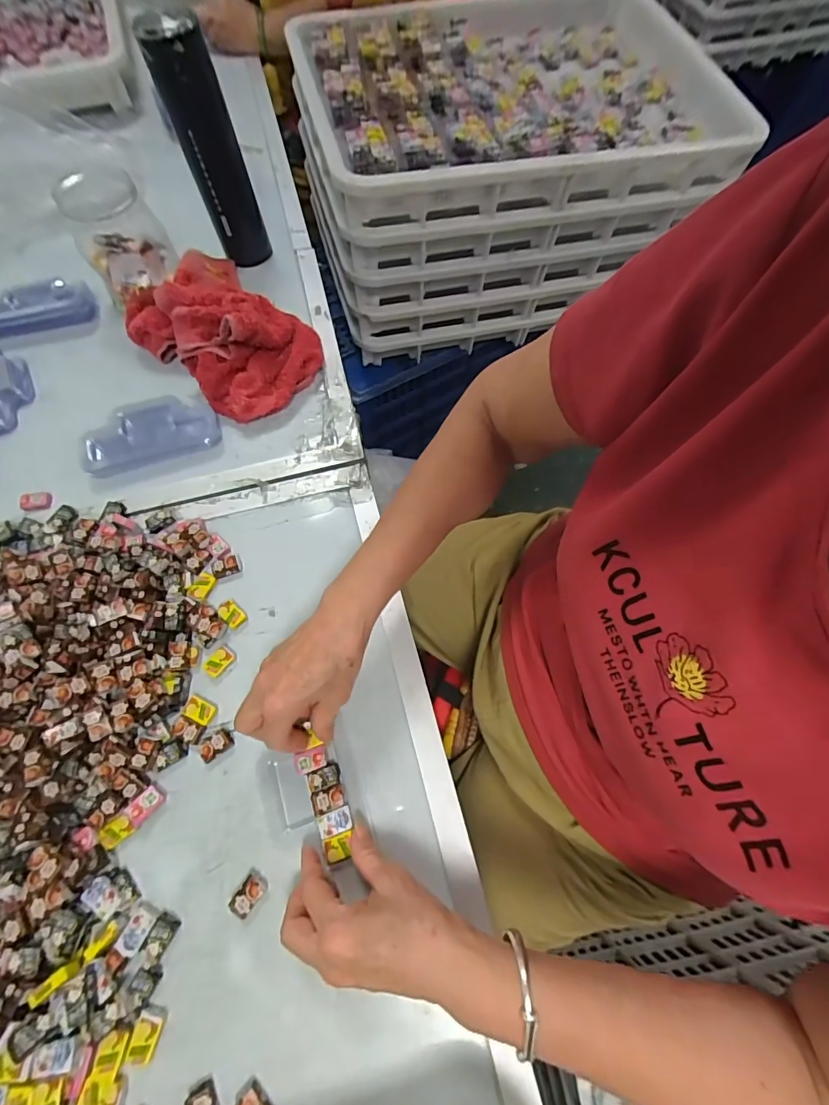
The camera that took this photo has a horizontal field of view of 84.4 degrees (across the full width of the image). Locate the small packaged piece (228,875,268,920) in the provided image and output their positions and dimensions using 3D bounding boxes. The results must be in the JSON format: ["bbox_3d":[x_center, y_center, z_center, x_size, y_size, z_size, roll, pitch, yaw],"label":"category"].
[{"bbox_3d":[-0.127,0.261,0.348,0.017,0.009,0.024,32,70,13],"label":"small packaged piece"}]

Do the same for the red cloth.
[{"bbox_3d":[-0.216,-0.269,0.530,0.233,0.077,0.167,38,72,15],"label":"red cloth"}]

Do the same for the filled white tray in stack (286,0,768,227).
[{"bbox_3d":[0.151,-0.729,0.713,0.650,0.078,0.482,-16,67,-7],"label":"filled white tray in stack"}]

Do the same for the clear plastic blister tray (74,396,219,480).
[{"bbox_3d":[-0.288,-0.133,0.495,0.135,0.019,0.072,-20,68,-8],"label":"clear plastic blister tray"}]

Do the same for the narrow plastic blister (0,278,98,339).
[{"bbox_3d":[-0.471,-0.304,0.570,0.138,0.021,0.069,-16,67,-7],"label":"narrow plastic blister"}]

